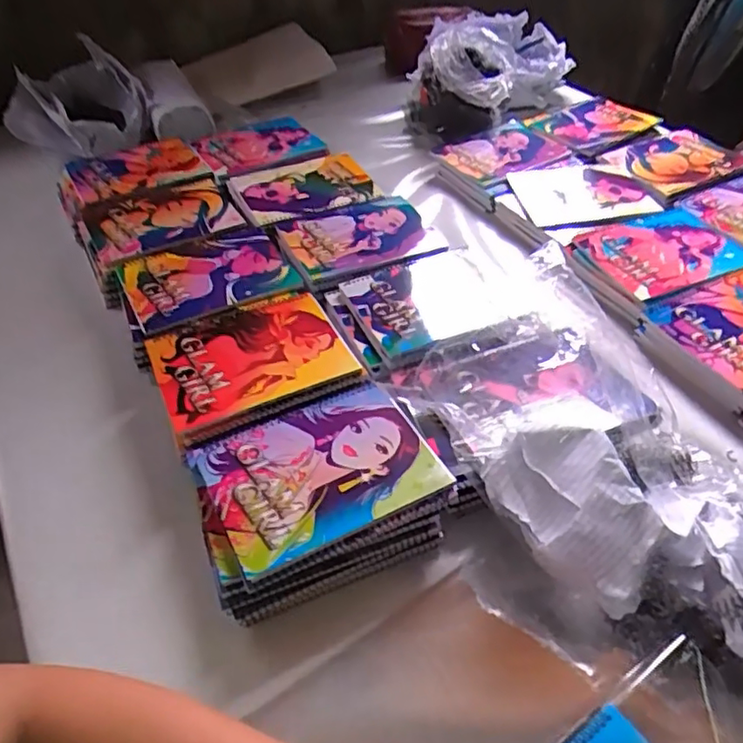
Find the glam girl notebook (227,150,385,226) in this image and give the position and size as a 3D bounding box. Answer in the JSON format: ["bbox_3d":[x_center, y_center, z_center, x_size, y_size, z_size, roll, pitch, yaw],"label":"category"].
[{"bbox_3d":[-0.103,-0.282,0.926,0.200,0.019,0.153,-16,47,-14],"label":"glam girl notebook"}]

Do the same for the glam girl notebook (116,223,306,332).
[{"bbox_3d":[-0.204,-0.123,0.773,0.205,0.012,0.150,-22,48,-19],"label":"glam girl notebook"}]

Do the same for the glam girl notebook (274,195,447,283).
[{"bbox_3d":[-0.015,-0.191,0.837,0.202,0.013,0.140,-18,47,-16],"label":"glam girl notebook"}]

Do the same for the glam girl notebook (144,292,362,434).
[{"bbox_3d":[-0.134,-0.021,0.663,0.198,0.007,0.148,-20,48,-18],"label":"glam girl notebook"}]

